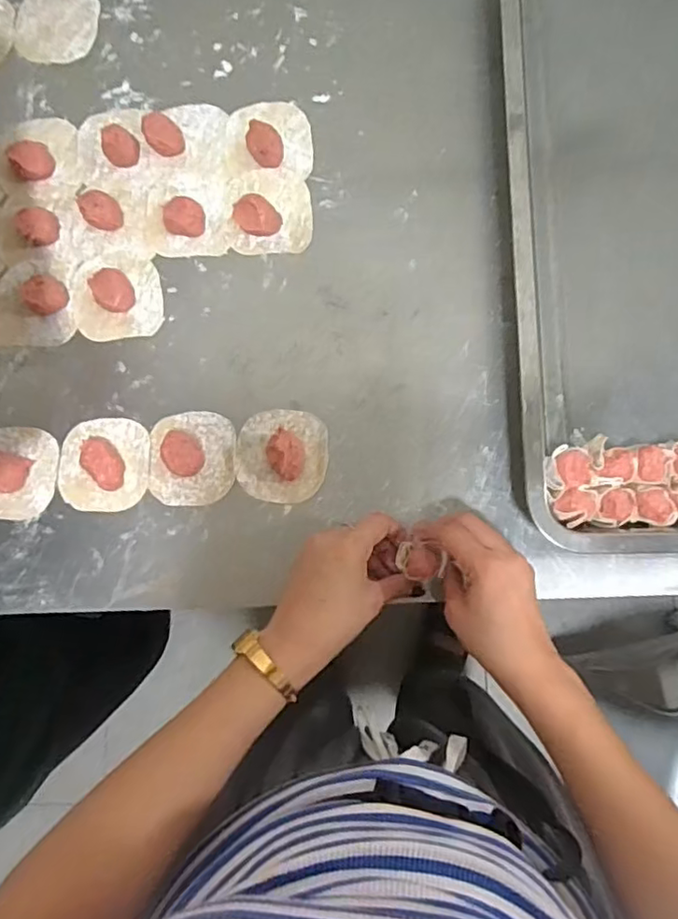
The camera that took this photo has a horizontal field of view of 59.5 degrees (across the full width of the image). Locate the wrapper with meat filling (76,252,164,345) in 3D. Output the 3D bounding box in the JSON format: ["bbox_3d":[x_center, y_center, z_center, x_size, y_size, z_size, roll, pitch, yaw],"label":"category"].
[{"bbox_3d":[-0.195,-0.145,0.514,0.075,0.021,0.078,0,82,1],"label":"wrapper with meat filling"}]

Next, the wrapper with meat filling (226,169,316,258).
[{"bbox_3d":[-0.062,-0.223,0.522,0.073,0.022,0.077,-2,82,0],"label":"wrapper with meat filling"}]

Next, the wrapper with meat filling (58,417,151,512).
[{"bbox_3d":[-0.198,0.002,0.493,0.075,0.020,0.078,3,82,1],"label":"wrapper with meat filling"}]

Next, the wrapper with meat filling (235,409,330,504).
[{"bbox_3d":[-0.048,-0.005,0.486,0.075,0.025,0.076,6,82,2],"label":"wrapper with meat filling"}]

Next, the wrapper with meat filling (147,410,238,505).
[{"bbox_3d":[-0.123,-0.003,0.489,0.071,0.025,0.077,0,82,1],"label":"wrapper with meat filling"}]

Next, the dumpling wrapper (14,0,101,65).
[{"bbox_3d":[-0.271,-0.419,0.571,0.078,0.004,0.081,0,82,1],"label":"dumpling wrapper"}]

